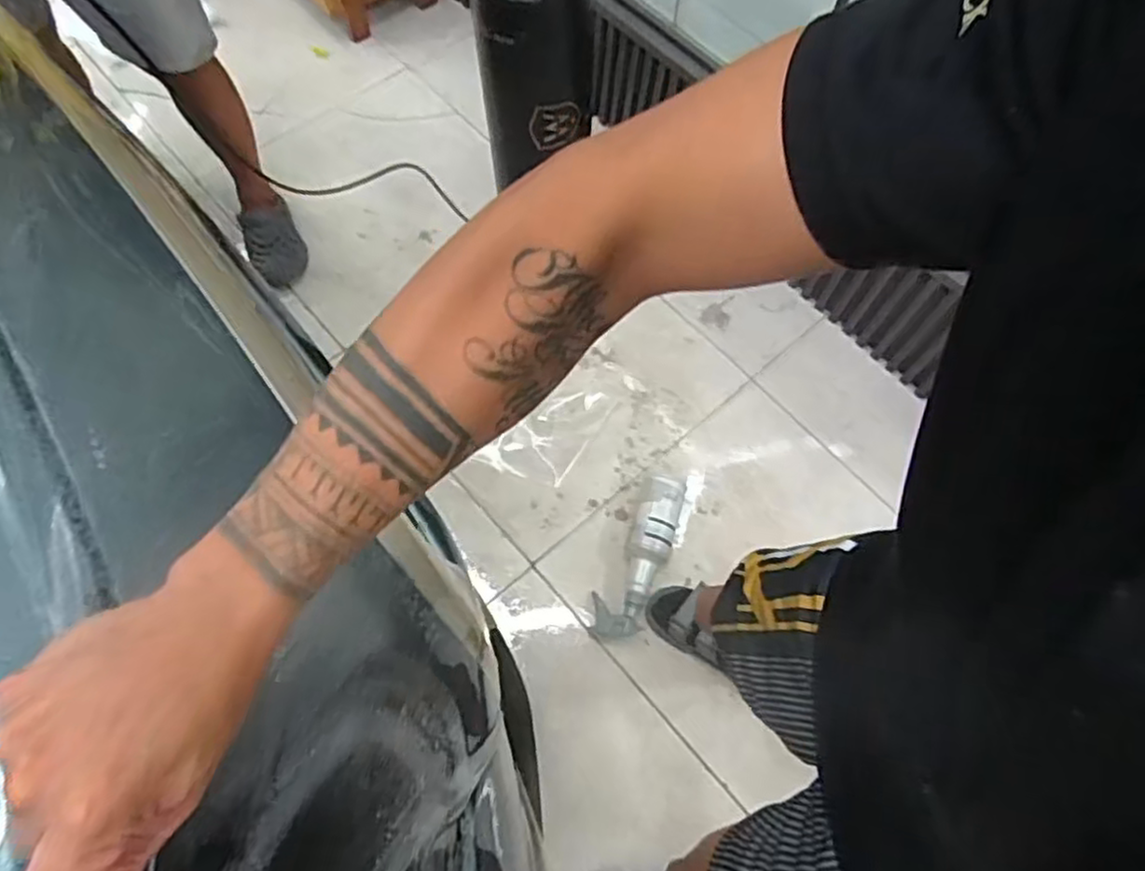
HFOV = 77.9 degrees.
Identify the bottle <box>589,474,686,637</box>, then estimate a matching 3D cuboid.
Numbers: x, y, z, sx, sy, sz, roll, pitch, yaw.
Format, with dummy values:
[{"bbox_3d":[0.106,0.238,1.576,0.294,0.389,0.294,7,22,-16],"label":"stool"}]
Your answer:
[{"bbox_3d":[0.125,0.224,1.317,0.099,0.084,0.324,21,80,6],"label":"bottle"}]

